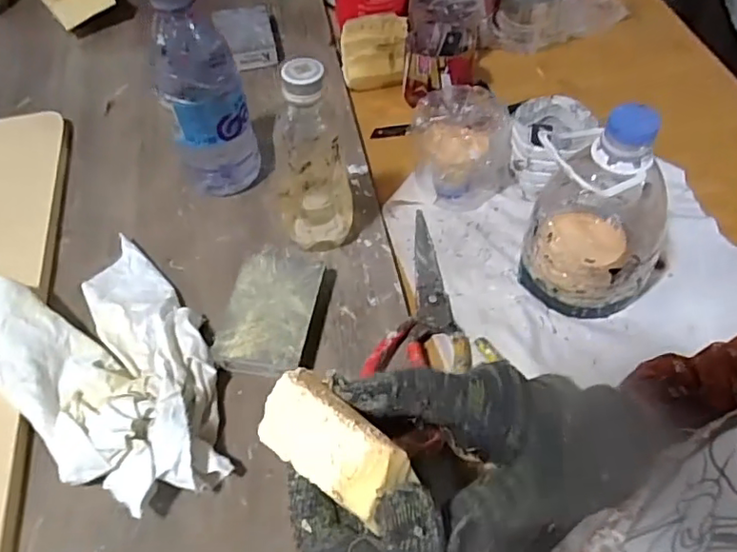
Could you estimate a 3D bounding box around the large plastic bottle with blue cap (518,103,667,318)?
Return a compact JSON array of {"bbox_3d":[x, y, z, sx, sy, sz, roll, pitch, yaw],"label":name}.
[{"bbox_3d":[0.171,-0.045,0.421,0.094,0.153,0.086,-1,54,1],"label":"large plastic bottle with blue cap"}]

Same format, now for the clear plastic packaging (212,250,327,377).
[{"bbox_3d":[-0.077,0.025,0.470,0.067,0.024,0.110,7,54,7],"label":"clear plastic packaging"}]

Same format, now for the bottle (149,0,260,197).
[{"bbox_3d":[-0.144,-0.158,0.500,0.076,0.188,0.067,-13,54,-7],"label":"bottle"}]

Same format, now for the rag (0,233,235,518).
[{"bbox_3d":[-0.190,0.061,0.429,0.138,0.039,0.236,-37,61,-22],"label":"rag"}]

